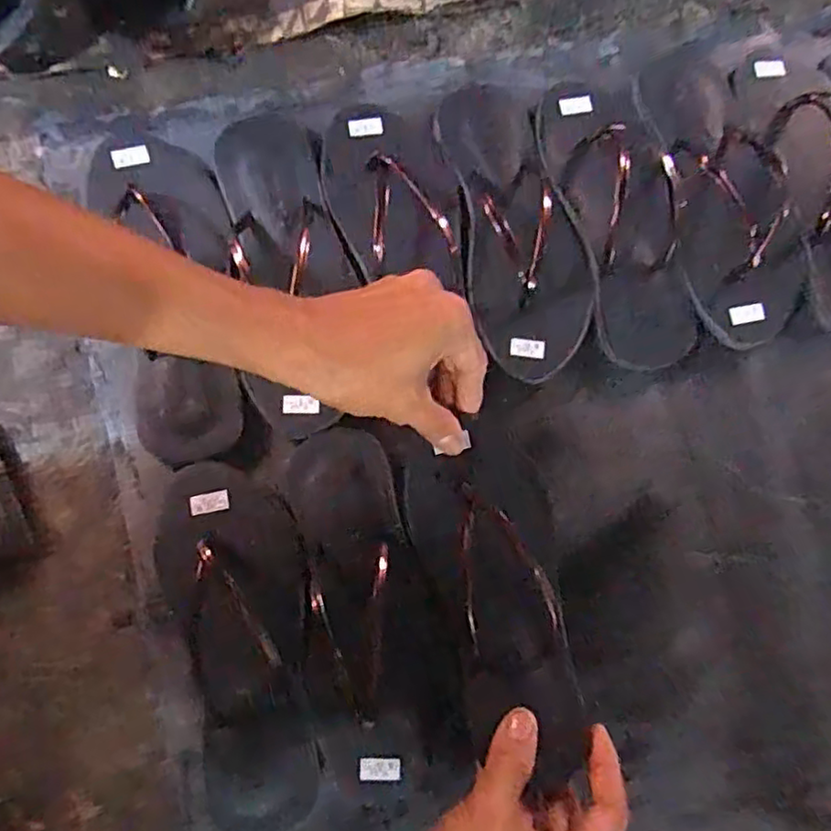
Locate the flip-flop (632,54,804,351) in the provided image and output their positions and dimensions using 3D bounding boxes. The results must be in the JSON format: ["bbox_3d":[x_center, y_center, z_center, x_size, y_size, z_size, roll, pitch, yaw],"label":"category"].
[{"bbox_3d":[0.232,-0.171,0.509,0.088,0.024,0.237,-9,79,-3],"label":"flip-flop"}]

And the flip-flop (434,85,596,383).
[{"bbox_3d":[0.074,-0.144,0.484,0.088,0.027,0.230,-10,79,-3],"label":"flip-flop"}]

